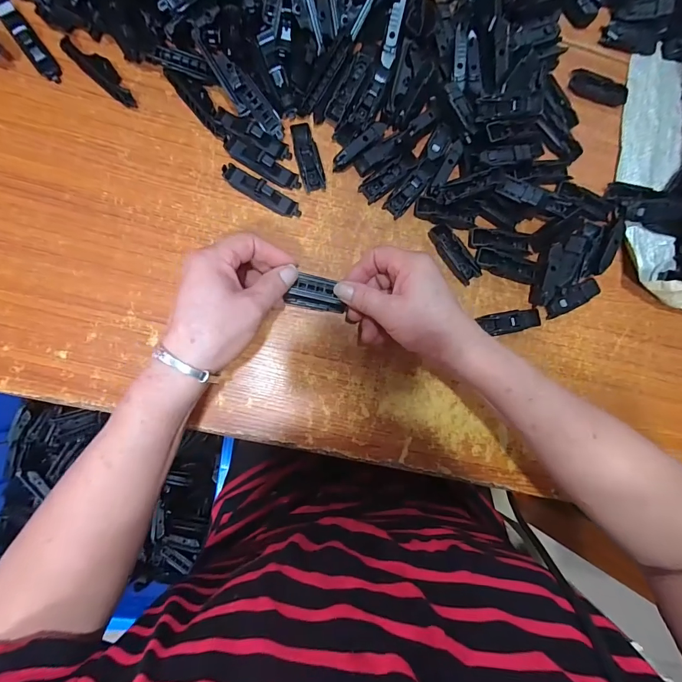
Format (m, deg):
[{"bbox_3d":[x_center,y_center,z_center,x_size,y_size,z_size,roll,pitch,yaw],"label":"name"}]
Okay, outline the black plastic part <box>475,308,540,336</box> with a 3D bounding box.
[{"bbox_3d":[0.175,-0.020,0.387,0.062,0.015,0.022,-11,88,-8],"label":"black plastic part"}]

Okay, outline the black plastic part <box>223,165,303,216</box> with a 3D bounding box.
[{"bbox_3d":[-0.077,-0.145,0.362,0.081,0.018,0.018,28,83,-5],"label":"black plastic part"}]

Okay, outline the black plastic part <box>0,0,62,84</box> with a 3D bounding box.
[{"bbox_3d":[-0.291,-0.281,0.344,0.018,0.017,0.079,-36,92,-8],"label":"black plastic part"}]

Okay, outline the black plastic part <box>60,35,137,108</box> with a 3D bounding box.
[{"bbox_3d":[-0.227,-0.257,0.356,0.078,0.015,0.021,42,82,-3],"label":"black plastic part"}]

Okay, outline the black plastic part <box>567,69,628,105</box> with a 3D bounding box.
[{"bbox_3d":[0.291,-0.286,0.420,0.067,0.009,0.024,21,84,-6],"label":"black plastic part"}]

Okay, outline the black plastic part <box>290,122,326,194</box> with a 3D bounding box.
[{"bbox_3d":[-0.034,-0.185,0.375,0.024,0.011,0.066,-19,89,-8],"label":"black plastic part"}]

